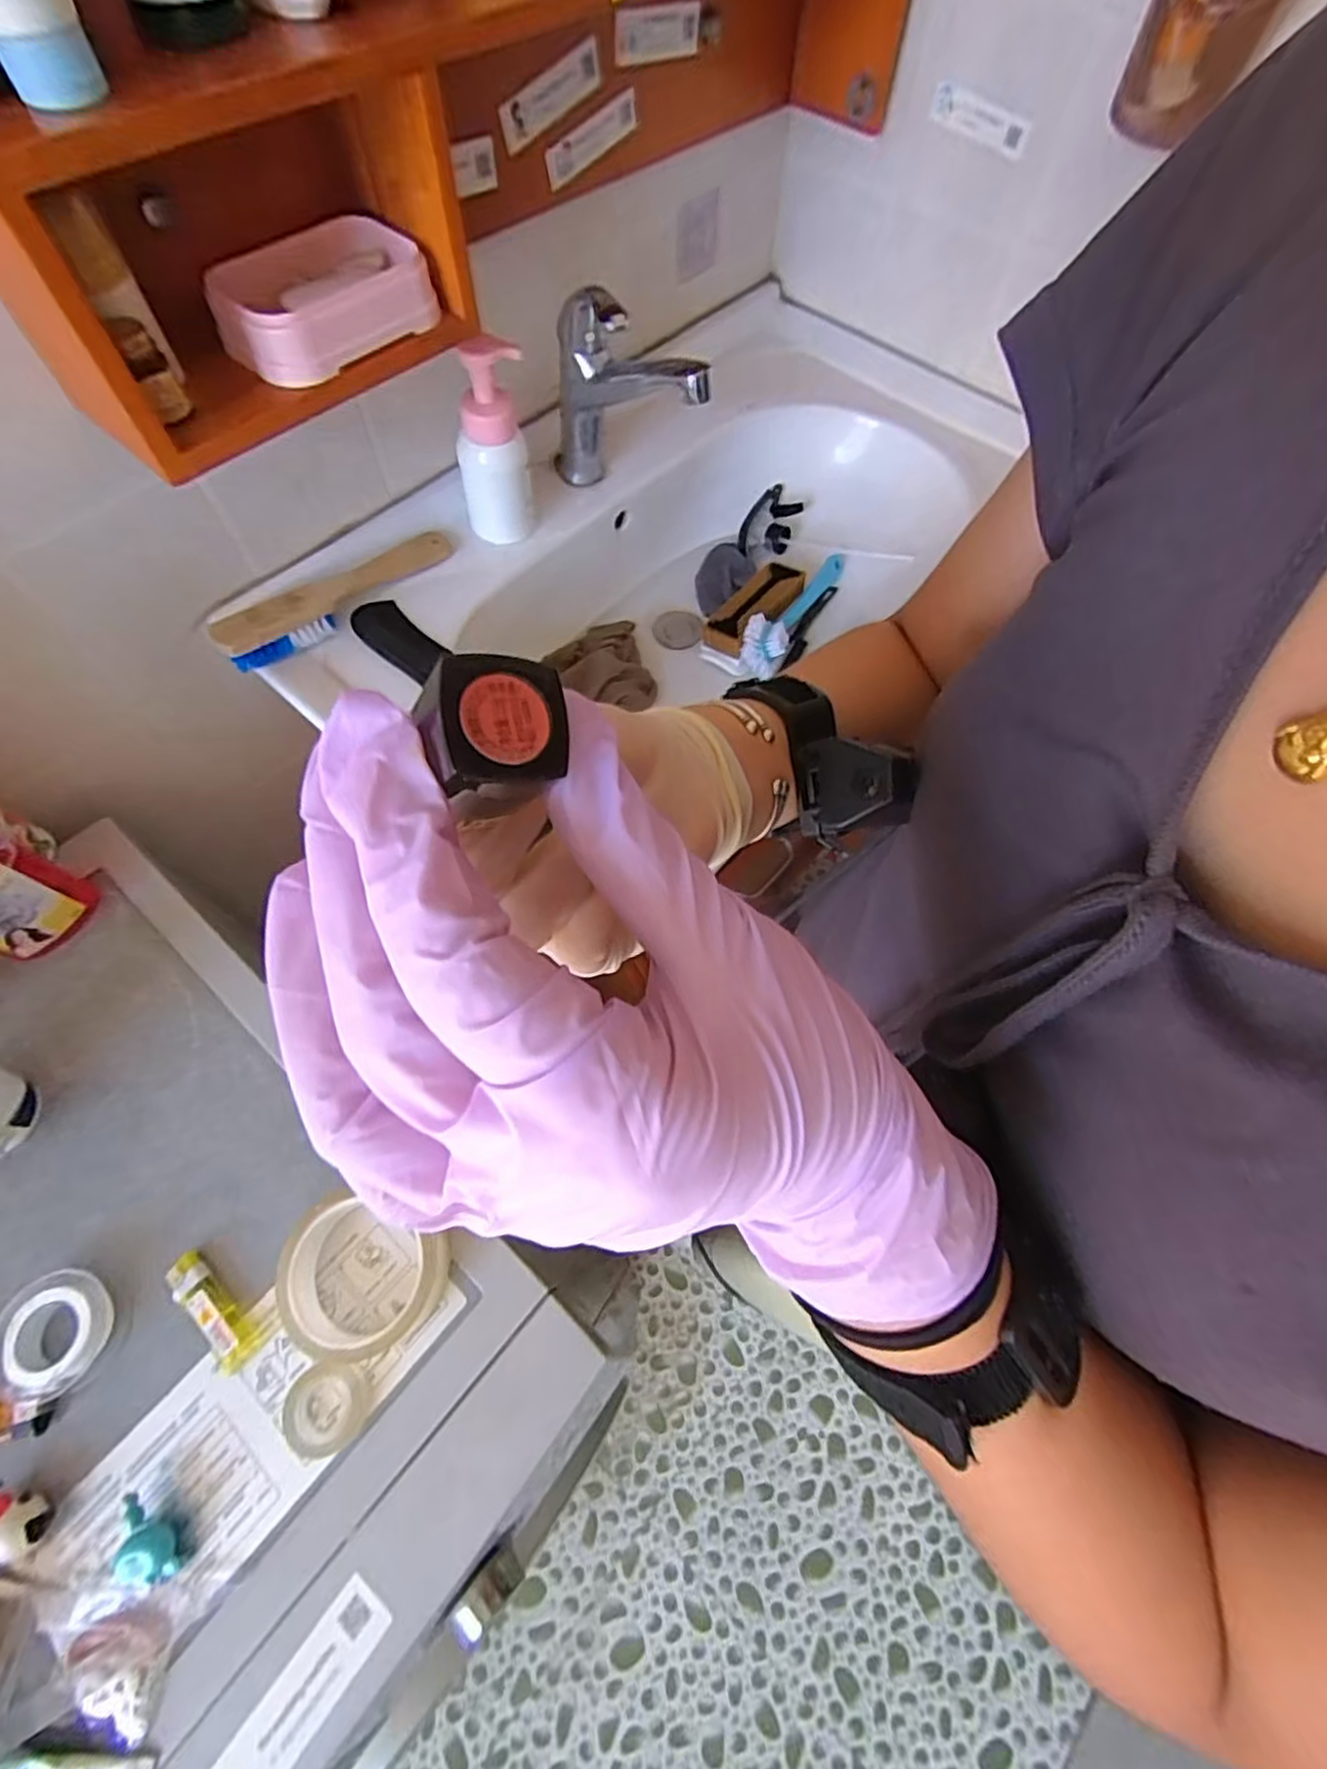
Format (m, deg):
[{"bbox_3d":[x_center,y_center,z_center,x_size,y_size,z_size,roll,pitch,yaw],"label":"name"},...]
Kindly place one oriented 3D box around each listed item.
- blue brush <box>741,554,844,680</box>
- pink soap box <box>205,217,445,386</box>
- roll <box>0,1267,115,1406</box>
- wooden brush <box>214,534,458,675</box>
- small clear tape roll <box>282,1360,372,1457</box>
[{"bbox_3d":[0.146,-0.316,0.759,0.044,0.039,0.202,28,66,12],"label":"blue brush"},{"bbox_3d":[-0.226,-0.387,0.448,0.090,0.035,0.130,35,68,15],"label":"pink soap box"},{"bbox_3d":[-0.372,0.272,0.412,0.058,0.022,0.067,-5,64,-4],"label":"roll"},{"bbox_3d":[-0.290,-0.267,0.609,0.046,0.045,0.232,38,69,16],"label":"wooden brush"},{"bbox_3d":[-0.202,0.311,0.404,0.051,0.009,0.047,2,63,0],"label":"small clear tape roll"}]

